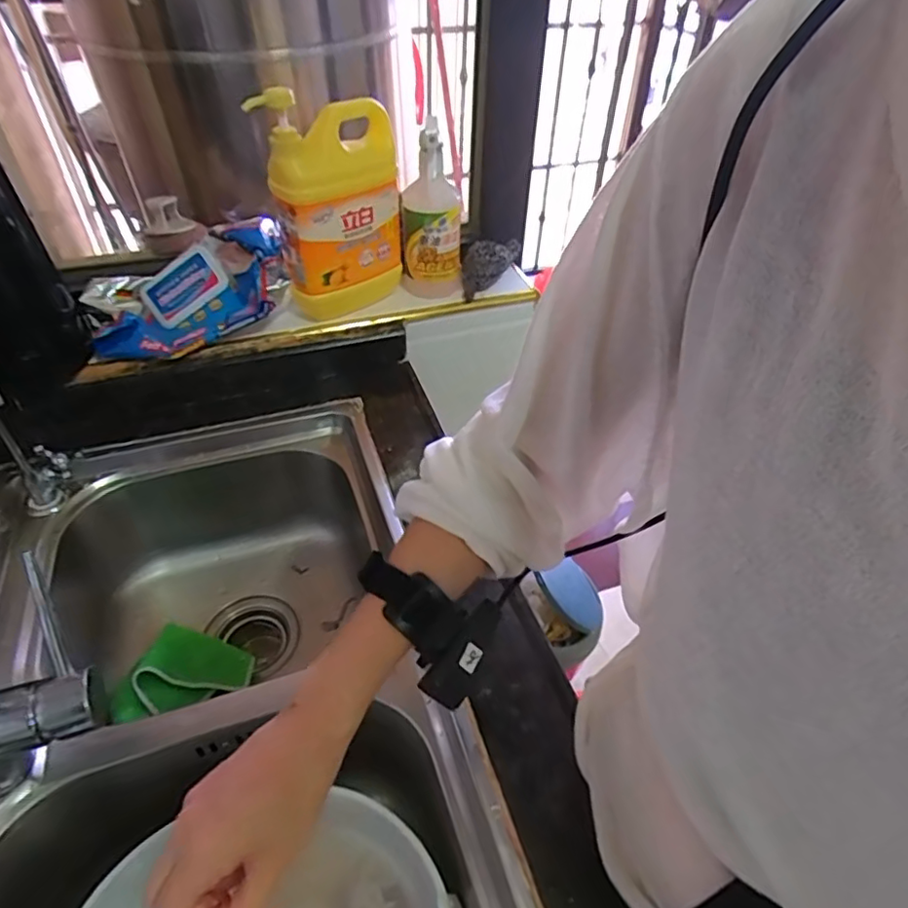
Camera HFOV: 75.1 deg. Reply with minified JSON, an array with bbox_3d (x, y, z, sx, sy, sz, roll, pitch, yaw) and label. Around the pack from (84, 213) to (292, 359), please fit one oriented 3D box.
[{"bbox_3d":[-0.313,-0.198,0.698,0.225,0.099,0.118,-13,46,-15],"label":"pack"}]

